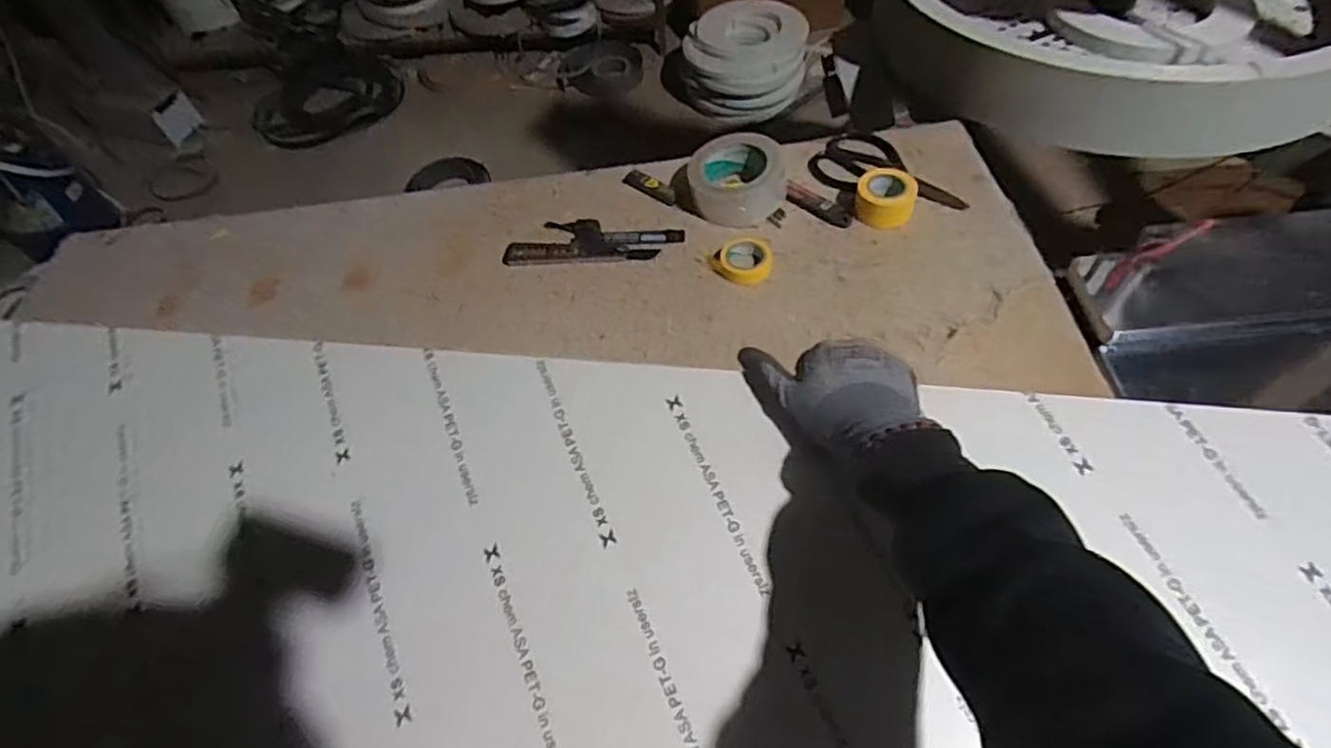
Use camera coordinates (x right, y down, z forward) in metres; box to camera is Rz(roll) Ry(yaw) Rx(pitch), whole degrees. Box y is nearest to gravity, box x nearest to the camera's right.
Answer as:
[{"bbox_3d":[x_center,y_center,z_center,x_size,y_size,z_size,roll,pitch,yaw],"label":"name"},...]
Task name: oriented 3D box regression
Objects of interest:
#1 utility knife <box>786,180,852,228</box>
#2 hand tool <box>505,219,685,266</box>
[{"bbox_3d":[0.182,-0.201,0.806,0.091,0.021,0.022,31,52,25],"label":"utility knife"},{"bbox_3d":[-0.084,-0.158,0.807,0.207,0.015,0.065,-2,65,1],"label":"hand tool"}]

